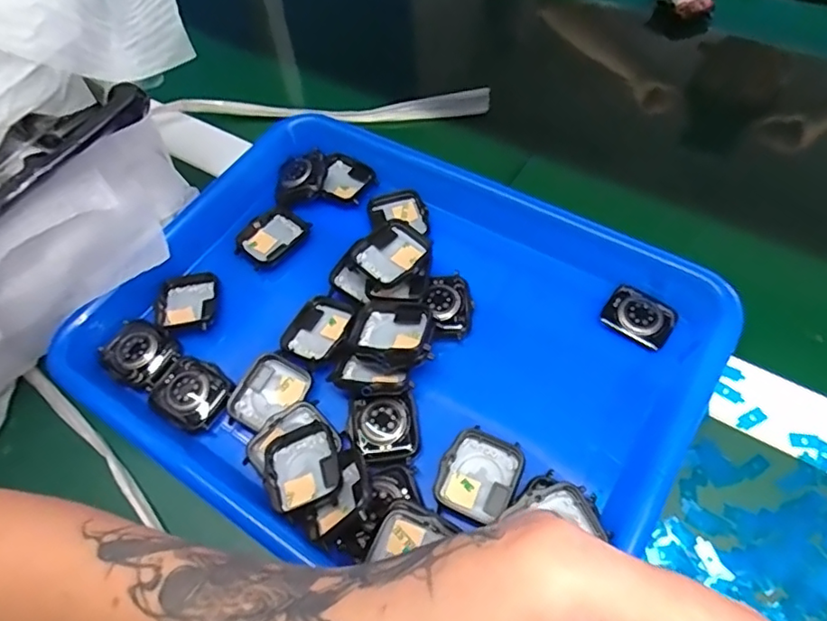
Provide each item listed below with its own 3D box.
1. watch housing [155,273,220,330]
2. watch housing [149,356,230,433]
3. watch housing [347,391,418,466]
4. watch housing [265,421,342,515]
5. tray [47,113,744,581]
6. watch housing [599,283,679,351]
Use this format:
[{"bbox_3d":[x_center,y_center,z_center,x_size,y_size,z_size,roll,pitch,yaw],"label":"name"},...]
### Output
[{"bbox_3d":[-0.145,-0.006,0.360,0.038,0.010,0.041,-5,58,5],"label":"watch housing"},{"bbox_3d":[-0.129,0.048,0.329,0.043,0.005,0.037,25,65,21],"label":"watch housing"},{"bbox_3d":[-0.017,0.064,0.305,0.036,0.007,0.035,-11,58,1],"label":"watch housing"},{"bbox_3d":[-0.057,0.080,0.293,0.036,0.006,0.041,-20,58,-5],"label":"watch housing"},{"bbox_3d":[-0.011,0.014,0.338,0.330,0.038,0.264,27,65,21],"label":"tray"},{"bbox_3d":[0.133,0.004,0.332,0.038,0.011,0.029,30,67,23],"label":"watch housing"}]

